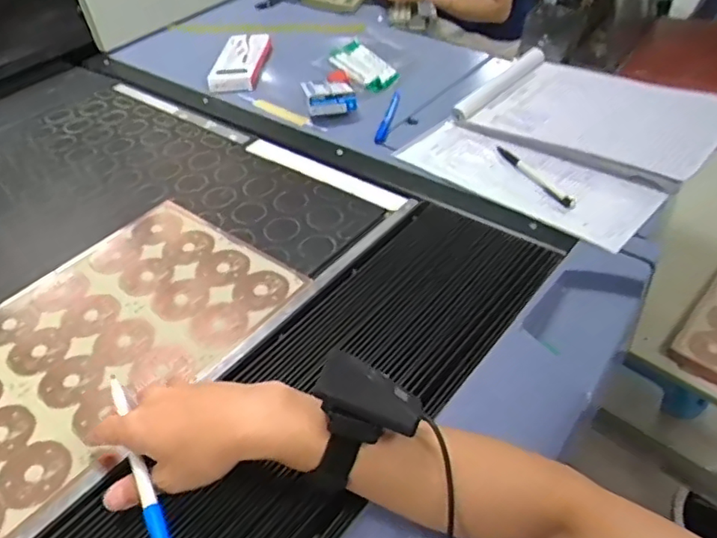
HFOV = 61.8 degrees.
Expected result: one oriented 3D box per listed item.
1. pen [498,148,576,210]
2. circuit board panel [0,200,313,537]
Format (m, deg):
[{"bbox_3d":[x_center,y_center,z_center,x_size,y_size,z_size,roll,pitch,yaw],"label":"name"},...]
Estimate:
[{"bbox_3d":[0.211,-0.113,0.724,0.018,0.007,0.141,-21,45,-17],"label":"pen"},{"bbox_3d":[-0.303,0.110,0.540,0.246,0.008,0.506,26,52,28],"label":"circuit board panel"}]

